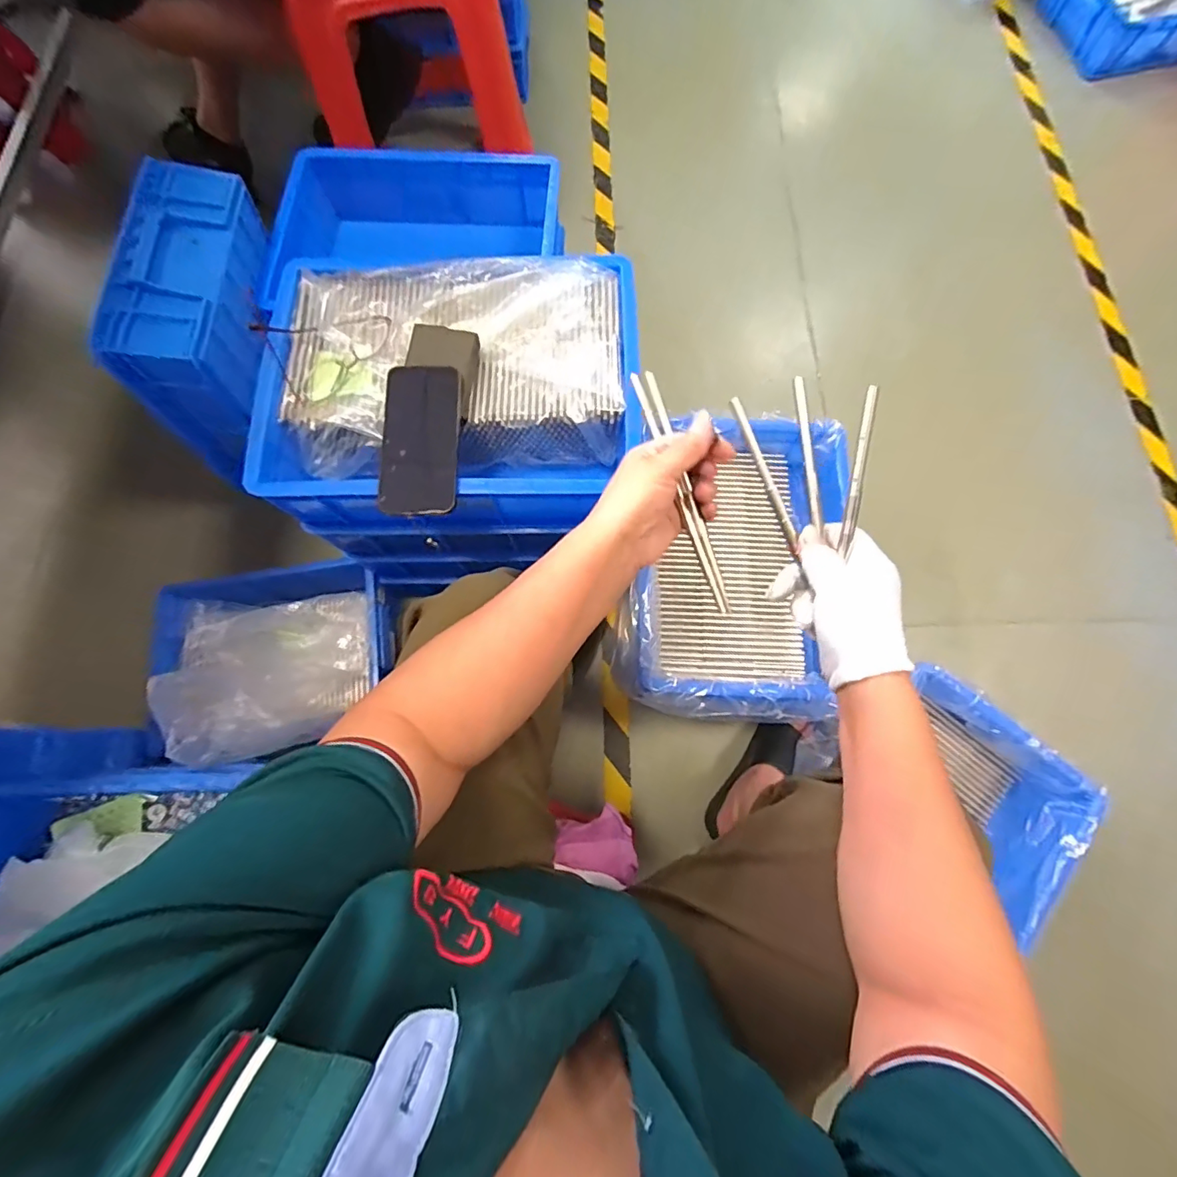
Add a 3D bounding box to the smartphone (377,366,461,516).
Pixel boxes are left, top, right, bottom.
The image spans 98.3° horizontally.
[{"bbox_3d":[-0.175,-0.153,0.531,0.077,0.009,0.150,4,92,-5],"label":"smartphone"}]

